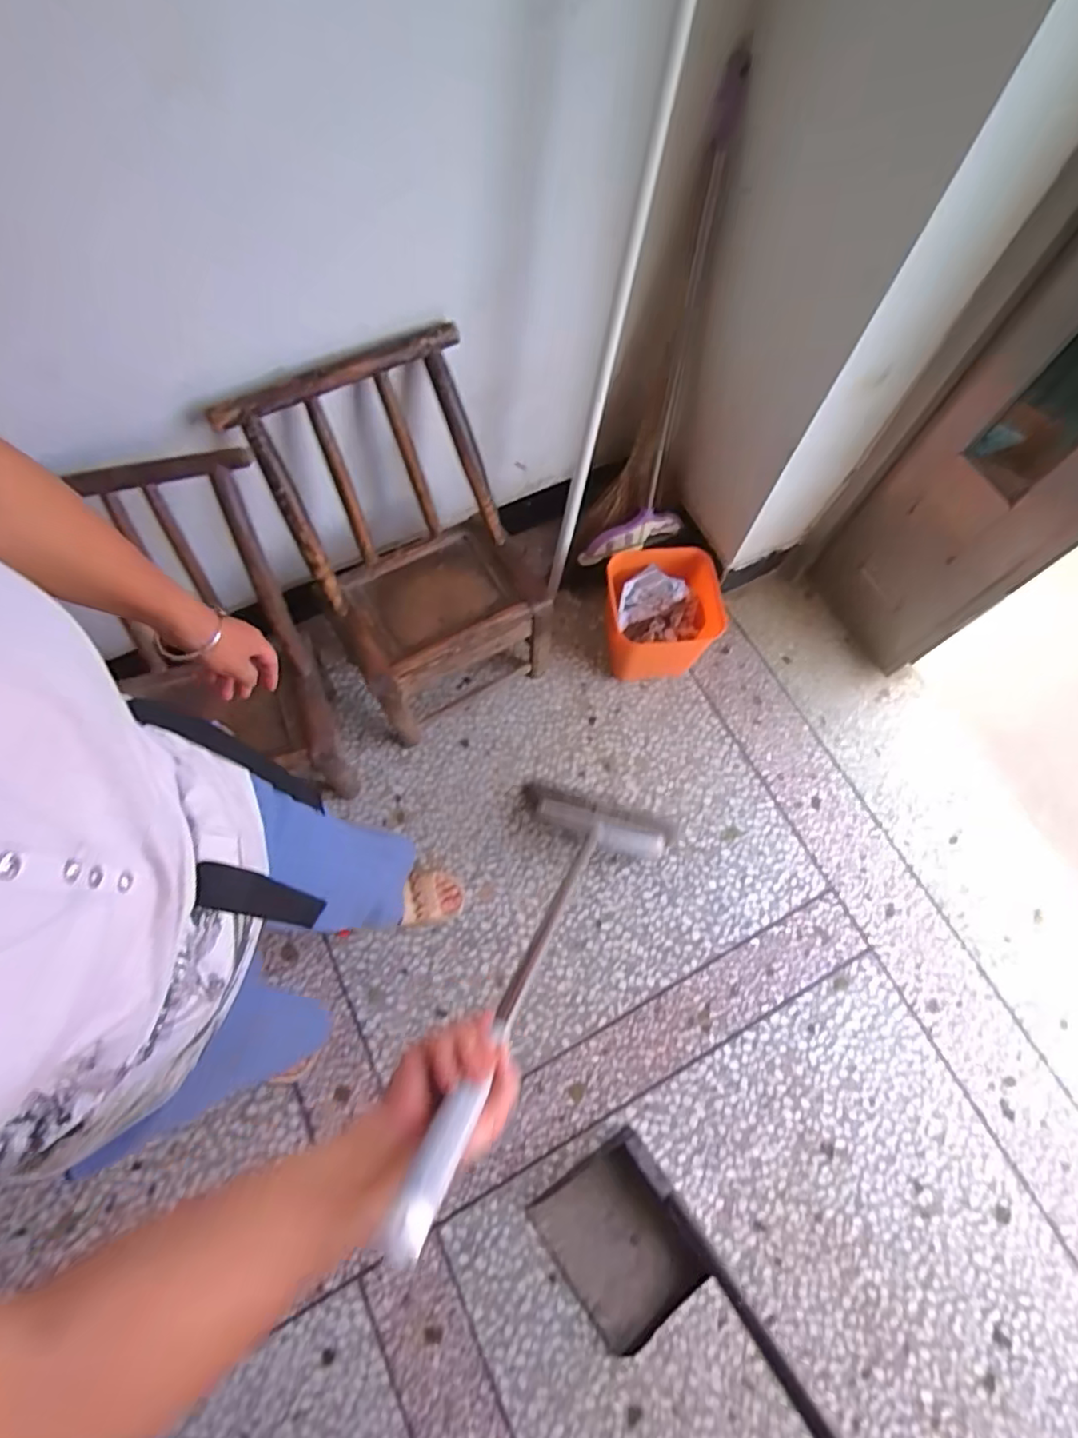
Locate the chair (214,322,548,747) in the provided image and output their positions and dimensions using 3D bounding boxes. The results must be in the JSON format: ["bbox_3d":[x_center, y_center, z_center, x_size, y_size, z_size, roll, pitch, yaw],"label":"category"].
[{"bbox_3d":[-0.232,-0.279,1.168,0.359,0.618,0.388,-31,73,-12],"label":"chair"}]

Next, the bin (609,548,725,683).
[{"bbox_3d":[0.260,-0.219,1.343,0.231,0.223,0.225,3,70,-1],"label":"bin"}]

